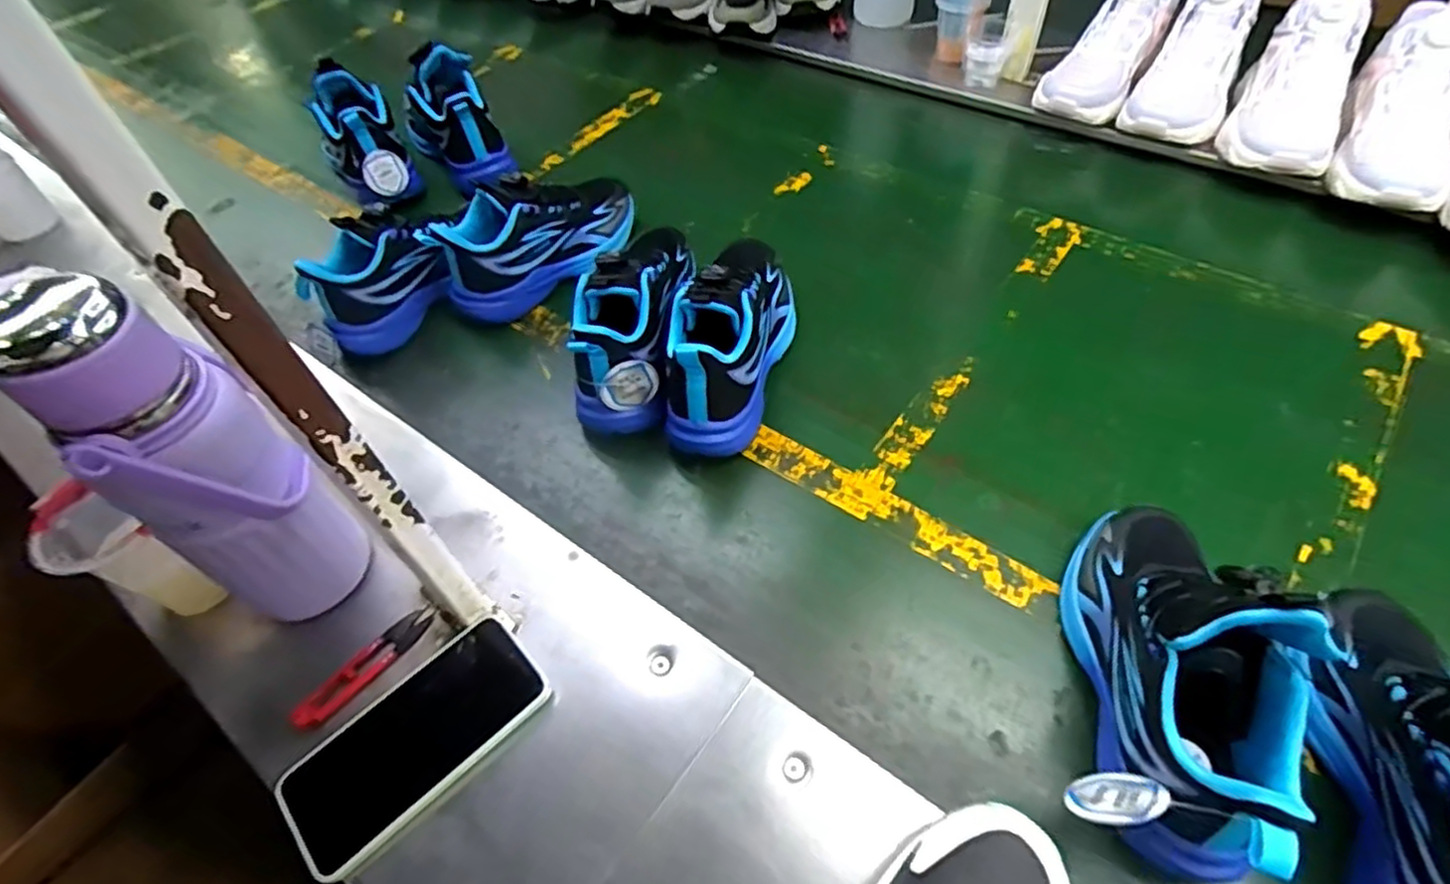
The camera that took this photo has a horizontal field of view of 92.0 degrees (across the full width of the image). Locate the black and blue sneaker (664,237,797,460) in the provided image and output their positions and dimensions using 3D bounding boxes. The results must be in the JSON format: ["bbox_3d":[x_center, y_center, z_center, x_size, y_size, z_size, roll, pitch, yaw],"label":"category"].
[{"bbox_3d":[0.011,-0.112,0.621,0.081,0.117,0.240,9,54,10],"label":"black and blue sneaker"}]

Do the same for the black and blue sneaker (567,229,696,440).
[{"bbox_3d":[-0.082,-0.133,0.656,0.075,0.123,0.251,3,53,5],"label":"black and blue sneaker"}]

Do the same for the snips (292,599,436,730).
[{"bbox_3d":[-0.245,0.152,0.480,0.022,0.007,0.103,32,60,24],"label":"snips"}]

